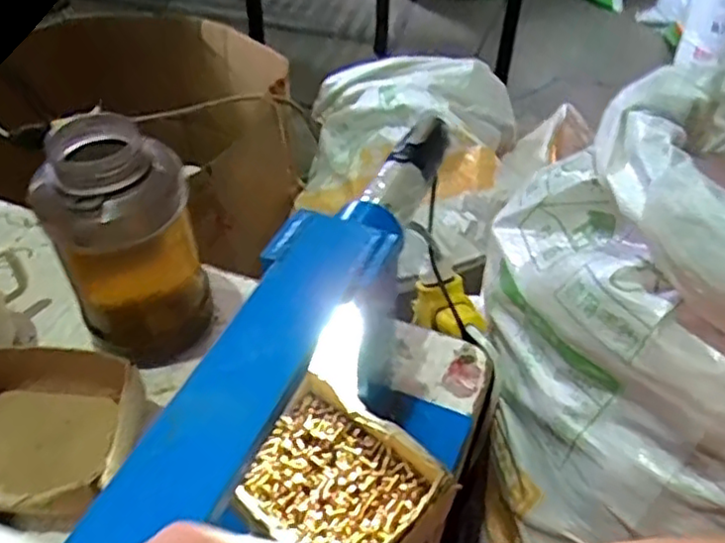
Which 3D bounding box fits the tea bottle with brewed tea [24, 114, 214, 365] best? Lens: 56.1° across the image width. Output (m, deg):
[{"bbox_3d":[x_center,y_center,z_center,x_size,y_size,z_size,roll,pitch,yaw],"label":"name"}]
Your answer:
[{"bbox_3d":[-0.177,-0.018,0.525,0.084,0.189,0.084,0,47,0],"label":"tea bottle with brewed tea"}]

